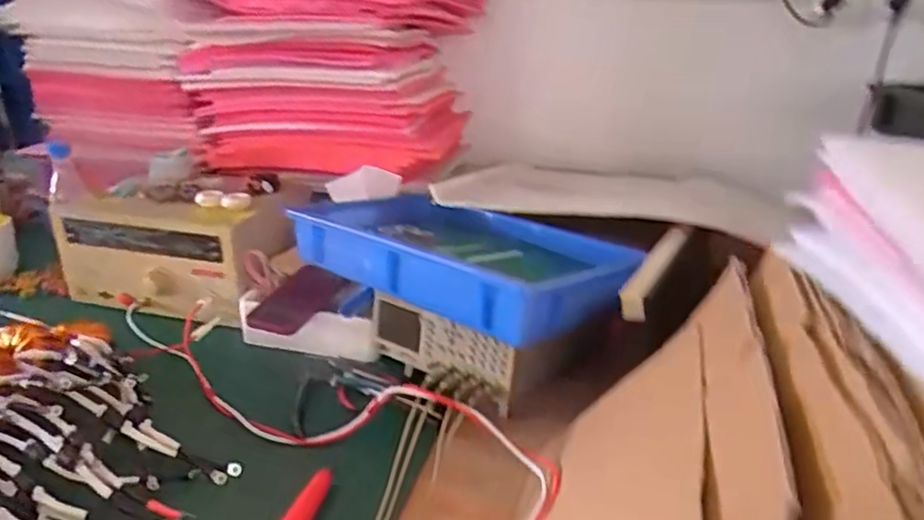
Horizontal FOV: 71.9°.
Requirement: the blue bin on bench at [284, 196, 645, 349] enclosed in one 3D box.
[{"bbox_3d":[0.007,-0.017,0.868,0.451,0.080,0.271,19,28,36],"label":"blue bin on bench"}]

